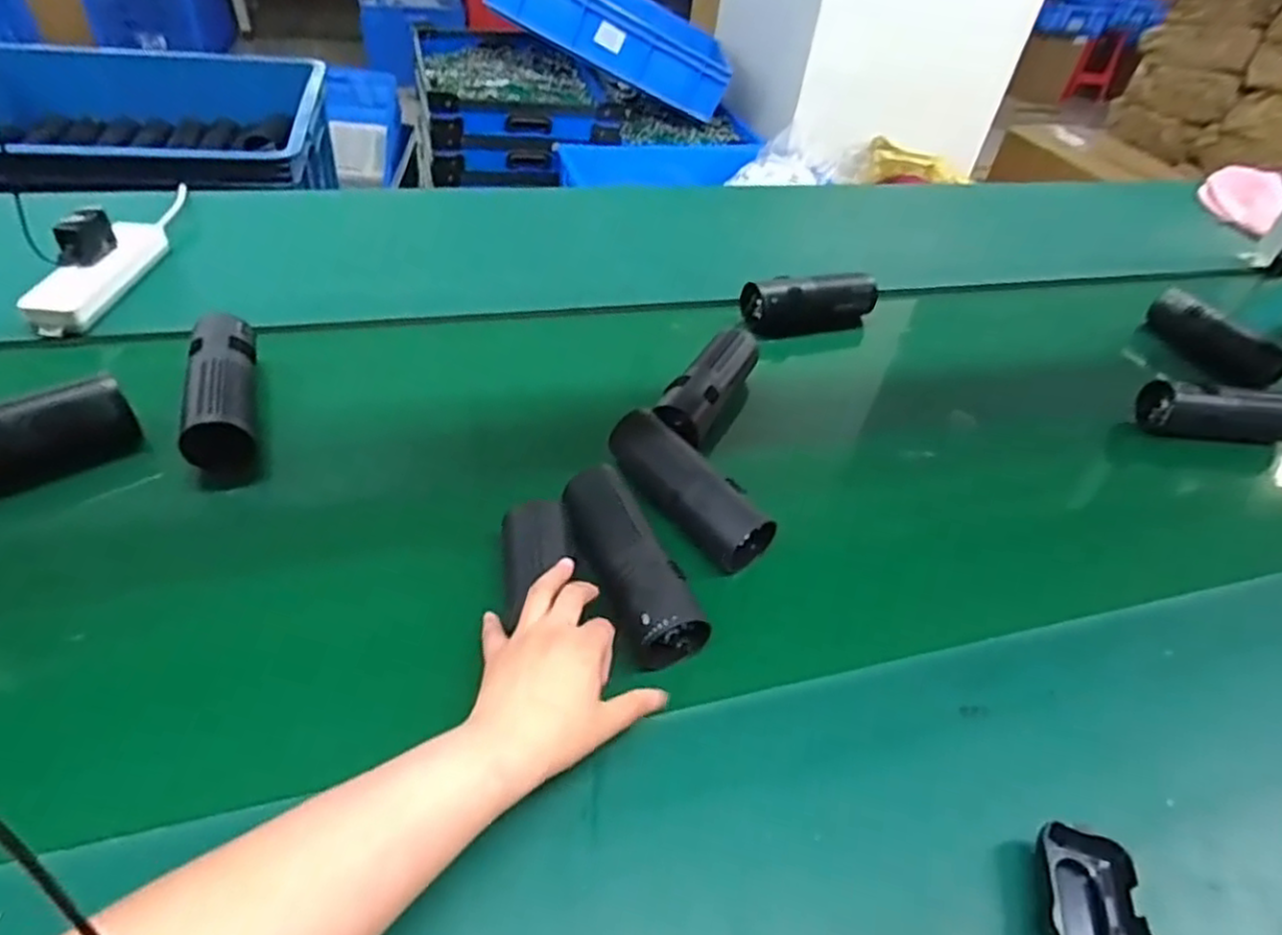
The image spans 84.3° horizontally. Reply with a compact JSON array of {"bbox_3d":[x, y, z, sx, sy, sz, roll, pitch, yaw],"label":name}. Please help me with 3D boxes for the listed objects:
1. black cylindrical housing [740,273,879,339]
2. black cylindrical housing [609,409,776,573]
[{"bbox_3d":[0.211,-0.206,0.892,0.169,0.069,0.056,-13,48,-19],"label":"black cylindrical housing"},{"bbox_3d":[0.033,0.016,0.607,0.053,0.044,0.169,-28,54,-30],"label":"black cylindrical housing"}]

